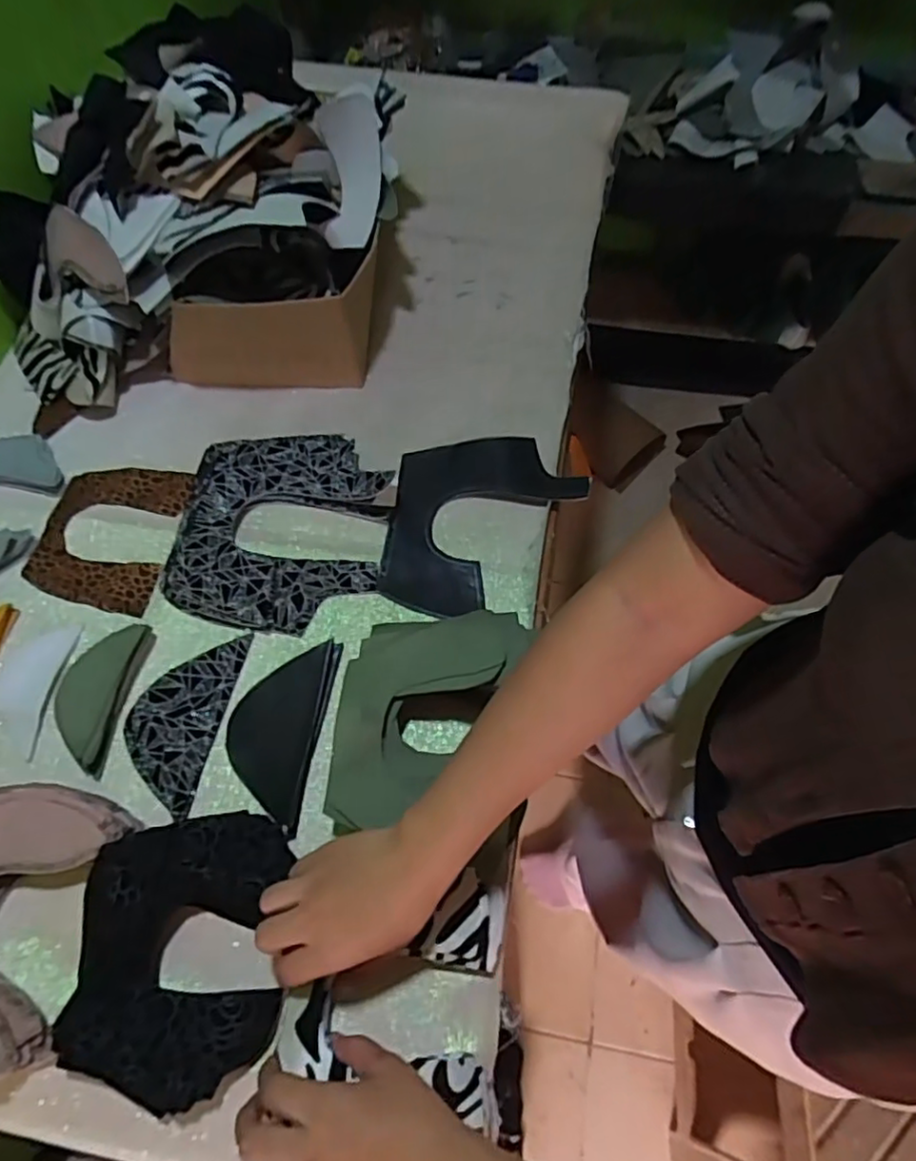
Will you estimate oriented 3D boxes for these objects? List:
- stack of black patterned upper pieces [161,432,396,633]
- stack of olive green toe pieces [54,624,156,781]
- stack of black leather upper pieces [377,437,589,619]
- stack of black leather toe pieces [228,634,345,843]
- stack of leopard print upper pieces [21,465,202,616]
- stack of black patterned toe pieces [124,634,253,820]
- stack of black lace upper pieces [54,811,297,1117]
[{"bbox_3d":[-0.158,-0.054,0.579,0.184,0.034,0.199,6,63,4],"label":"stack of black patterned upper pieces"},{"bbox_3d":[-0.292,0.089,0.514,0.055,0.011,0.116,8,62,2],"label":"stack of olive green toe pieces"},{"bbox_3d":[0.023,-0.057,0.583,0.168,0.026,0.181,6,63,4],"label":"stack of black leather upper pieces"},{"bbox_3d":[-0.142,0.113,0.502,0.068,0.013,0.140,8,63,5],"label":"stack of black leather toe pieces"},{"bbox_3d":[-0.320,-0.046,0.594,0.123,0.010,0.147,10,63,6],"label":"stack of leopard print upper pieces"},{"bbox_3d":[-0.224,0.107,0.514,0.071,0.007,0.139,10,63,6],"label":"stack of black patterned toe pieces"},{"bbox_3d":[-0.185,0.241,0.427,0.128,0.028,0.161,0,63,1],"label":"stack of black lace upper pieces"}]

